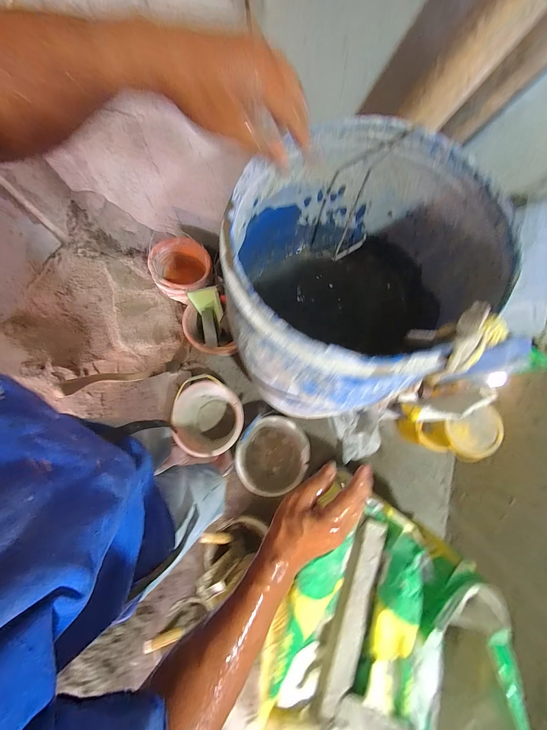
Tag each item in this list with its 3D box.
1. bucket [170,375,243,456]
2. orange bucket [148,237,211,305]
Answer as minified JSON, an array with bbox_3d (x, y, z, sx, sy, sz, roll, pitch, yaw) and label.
[{"bbox_3d":[-0.281,0.236,1.161,0.312,0.257,0.284,44,80,9],"label":"bucket"},{"bbox_3d":[-0.410,-0.423,1.203,0.237,0.207,0.252,0,77,0],"label":"orange bucket"}]

